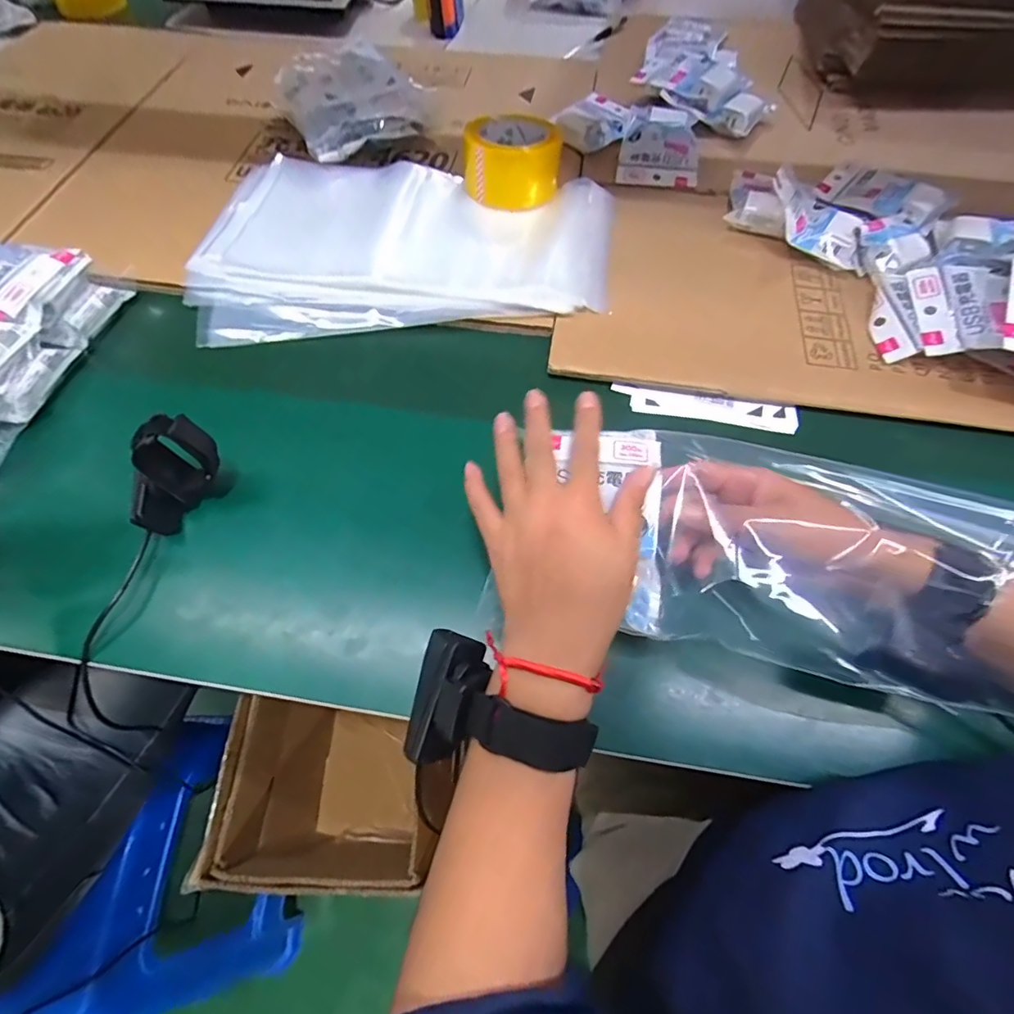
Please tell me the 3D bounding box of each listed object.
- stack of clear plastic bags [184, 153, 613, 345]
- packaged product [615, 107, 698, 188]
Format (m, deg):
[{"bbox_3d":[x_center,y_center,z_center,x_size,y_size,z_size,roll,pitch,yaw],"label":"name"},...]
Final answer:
[{"bbox_3d":[-0.110,-0.316,0.562,0.445,0.031,0.294,-4,62,-2],"label":"stack of clear plastic bags"},{"bbox_3d":[0.192,-0.452,0.632,0.094,0.024,0.126,10,62,5],"label":"packaged product"}]

